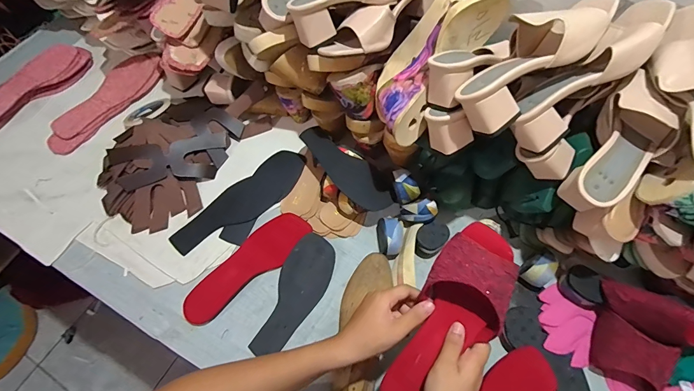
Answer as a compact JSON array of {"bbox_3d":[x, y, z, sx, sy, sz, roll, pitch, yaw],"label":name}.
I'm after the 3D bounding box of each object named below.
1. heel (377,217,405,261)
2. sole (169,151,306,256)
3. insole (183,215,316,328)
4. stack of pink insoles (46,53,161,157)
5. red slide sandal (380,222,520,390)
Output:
[{"bbox_3d":[0.073,0.073,0.604,0.046,0.047,0.058,7,64,5],"label":"heel"},{"bbox_3d":[-0.192,0.011,0.660,0.271,0.009,0.087,-38,69,-16],"label":"sole"},{"bbox_3d":[-0.166,0.117,0.596,0.071,0.014,0.234,41,71,19],"label":"insole"},{"bbox_3d":[-0.514,-0.203,0.758,0.090,0.026,0.278,33,69,16],"label":"stack of pink insoles"},{"bbox_3d":[0.115,0.142,0.404,0.094,0.050,0.233,32,87,16],"label":"red slide sandal"}]

